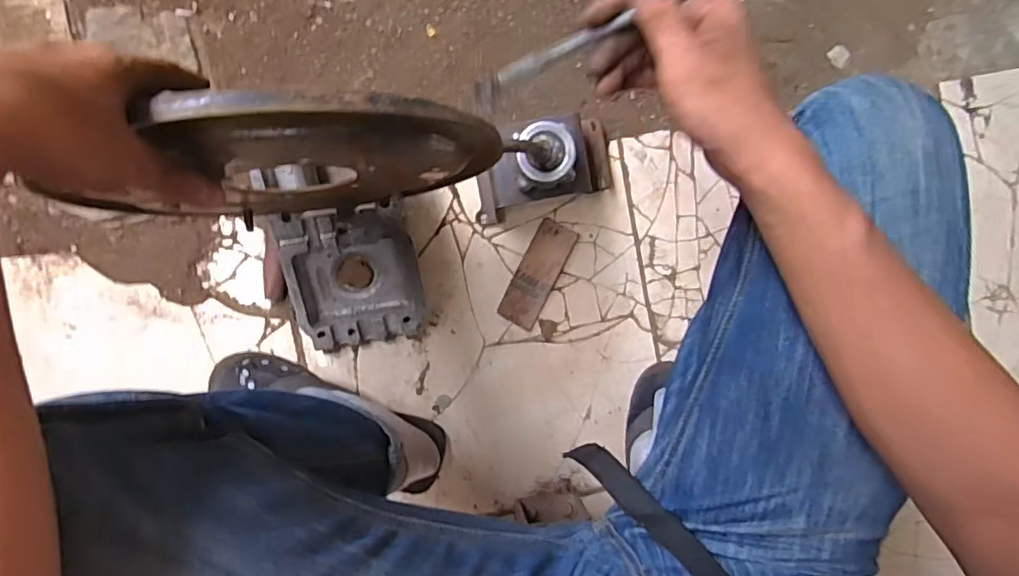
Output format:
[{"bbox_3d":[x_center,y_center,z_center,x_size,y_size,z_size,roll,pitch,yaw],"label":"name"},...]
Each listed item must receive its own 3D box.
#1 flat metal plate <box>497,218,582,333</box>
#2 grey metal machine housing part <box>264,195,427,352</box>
[{"bbox_3d":[0.034,-0.015,0.679,0.048,0.005,0.126,27,92,-8],"label":"flat metal plate"},{"bbox_3d":[-0.168,-0.014,0.635,0.137,0.044,0.164,-9,114,-5],"label":"grey metal machine housing part"}]

